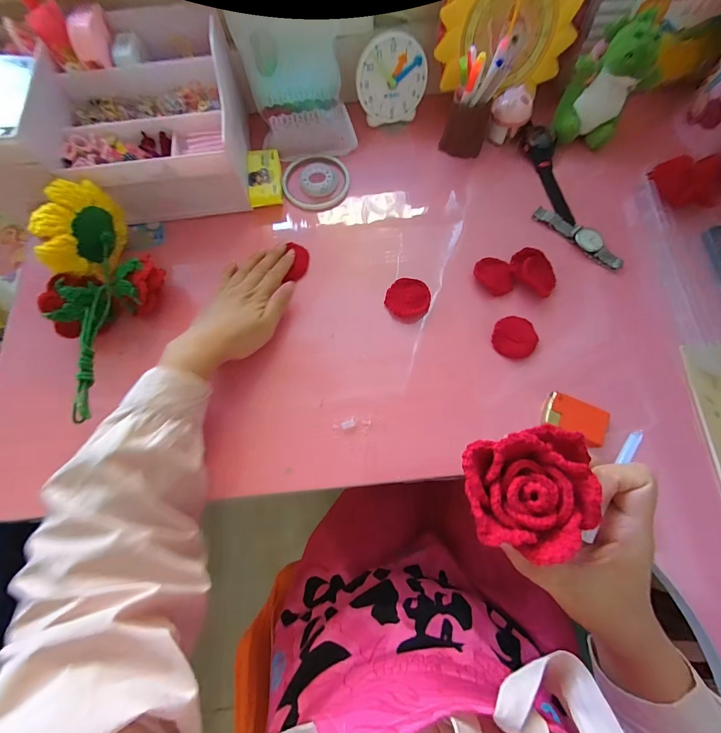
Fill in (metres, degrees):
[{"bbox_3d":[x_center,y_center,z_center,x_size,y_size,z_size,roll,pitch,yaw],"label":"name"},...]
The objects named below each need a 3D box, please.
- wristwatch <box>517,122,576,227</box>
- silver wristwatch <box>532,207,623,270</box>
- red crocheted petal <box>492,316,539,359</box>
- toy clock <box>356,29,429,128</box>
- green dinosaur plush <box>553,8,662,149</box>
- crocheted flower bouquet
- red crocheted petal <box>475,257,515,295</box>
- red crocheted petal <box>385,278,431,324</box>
[{"bbox_3d":[0.240,-0.256,0.449,0.047,0.026,0.157,-5,71,1],"label":"wristwatch"},{"bbox_3d":[0.262,-0.157,0.414,0.023,0.014,0.116,-43,75,-11],"label":"silver wristwatch"},{"bbox_3d":[0.172,-0.033,0.381,0.048,0.009,0.047,-1,71,2],"label":"red crocheted petal"},{"bbox_3d":[0.040,-0.376,0.452,0.088,0.093,0.028,-9,59,0],"label":"toy clock"},{"bbox_3d":[0.303,-0.341,0.420,0.091,0.108,0.072,29,75,11],"label":"green dinosaur plush"},{"bbox_3d":[-0.275,-0.073,0.374,0.110,0.099,0.252,-5,84,1],"label":"crocheted flower bouquet"},{"bbox_3d":[0.156,-0.108,0.405,0.038,0.013,0.048,-16,71,-3],"label":"red crocheted petal"},{"bbox_3d":[0.055,-0.076,0.402,0.050,0.016,0.050,-1,71,2],"label":"red crocheted petal"}]

